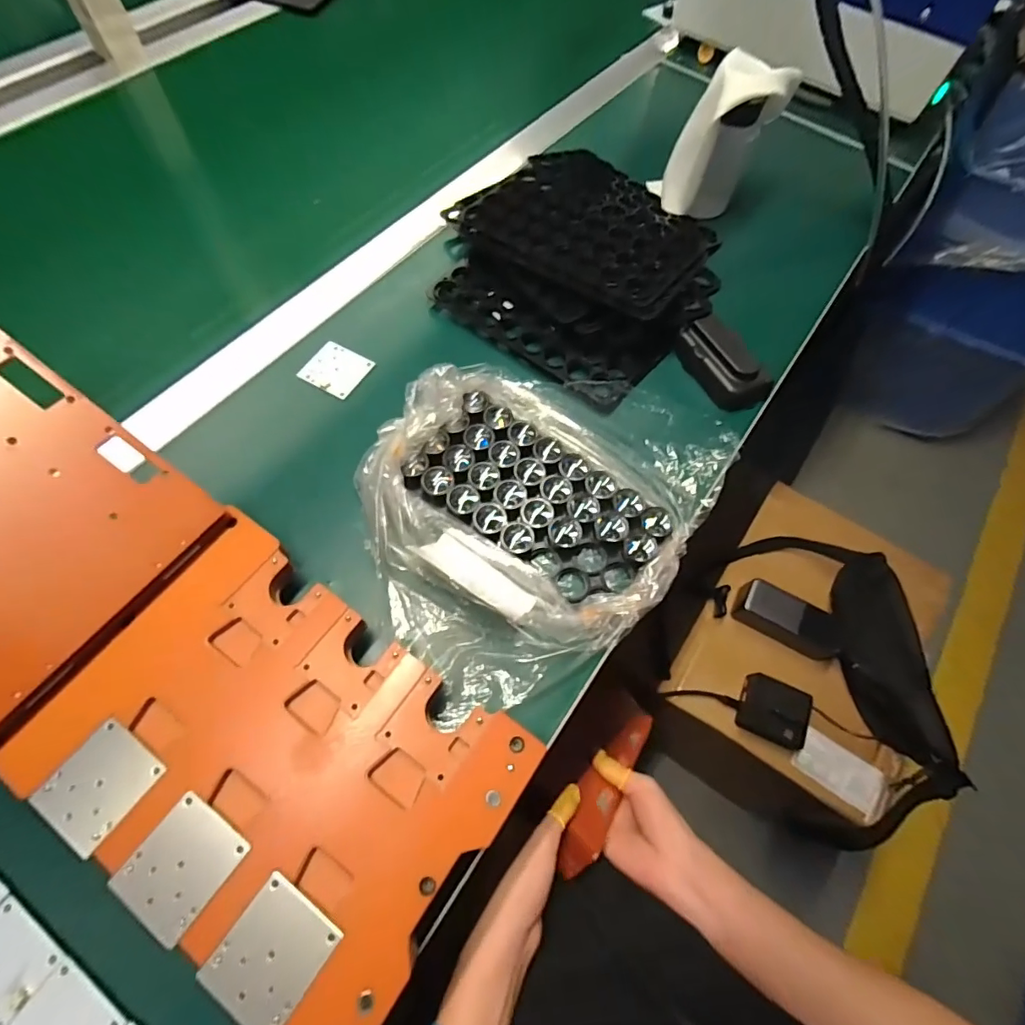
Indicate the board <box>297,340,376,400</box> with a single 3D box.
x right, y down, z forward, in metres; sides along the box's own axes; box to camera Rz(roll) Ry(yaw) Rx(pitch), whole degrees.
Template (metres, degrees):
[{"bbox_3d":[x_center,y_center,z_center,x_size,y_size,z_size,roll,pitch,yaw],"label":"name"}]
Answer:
[{"bbox_3d":[-0.146,-0.119,0.413,0.045,0.006,0.046,27,66,9],"label":"board"}]

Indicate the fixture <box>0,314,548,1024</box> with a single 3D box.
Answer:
[{"bbox_3d":[-0.207,0.056,0.253,0.430,0.064,0.160,40,68,-3],"label":"fixture"}]

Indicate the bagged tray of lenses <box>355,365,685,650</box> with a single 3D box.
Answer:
[{"bbox_3d":[0.005,-0.005,0.346,0.220,0.046,0.170,32,67,11],"label":"bagged tray of lenses"}]

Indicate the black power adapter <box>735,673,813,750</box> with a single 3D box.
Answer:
[{"bbox_3d":[0.346,0.261,0.656,0.080,0.040,0.072,27,66,9],"label":"black power adapter"}]

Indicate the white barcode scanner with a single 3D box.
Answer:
[{"bbox_3d":[0.196,-0.360,0.483,0.091,0.114,0.064,-20,68,-13],"label":"white barcode scanner"}]

